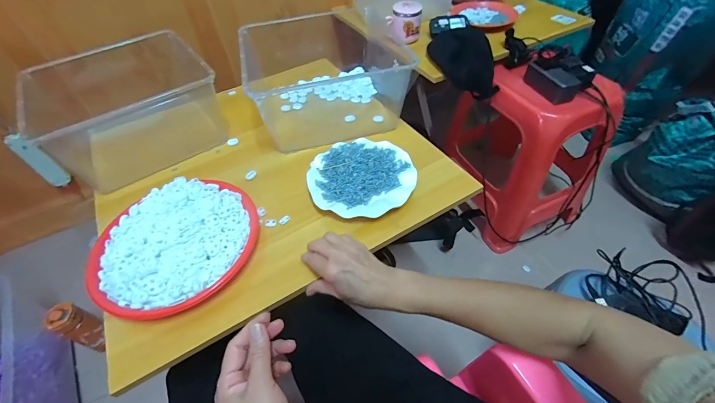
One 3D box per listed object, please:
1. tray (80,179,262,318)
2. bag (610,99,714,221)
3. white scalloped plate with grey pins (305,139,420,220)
[{"bbox_3d":[-0.275,0.060,0.490,0.215,0.044,0.231,-2,50,3],"label":"tray"},{"bbox_3d":[1.044,-0.143,1.006,0.274,0.310,0.272,-22,52,-13],"label":"bag"},{"bbox_3d":[0.008,-0.042,0.570,0.182,0.021,0.172,-2,50,3],"label":"white scalloped plate with grey pins"}]

